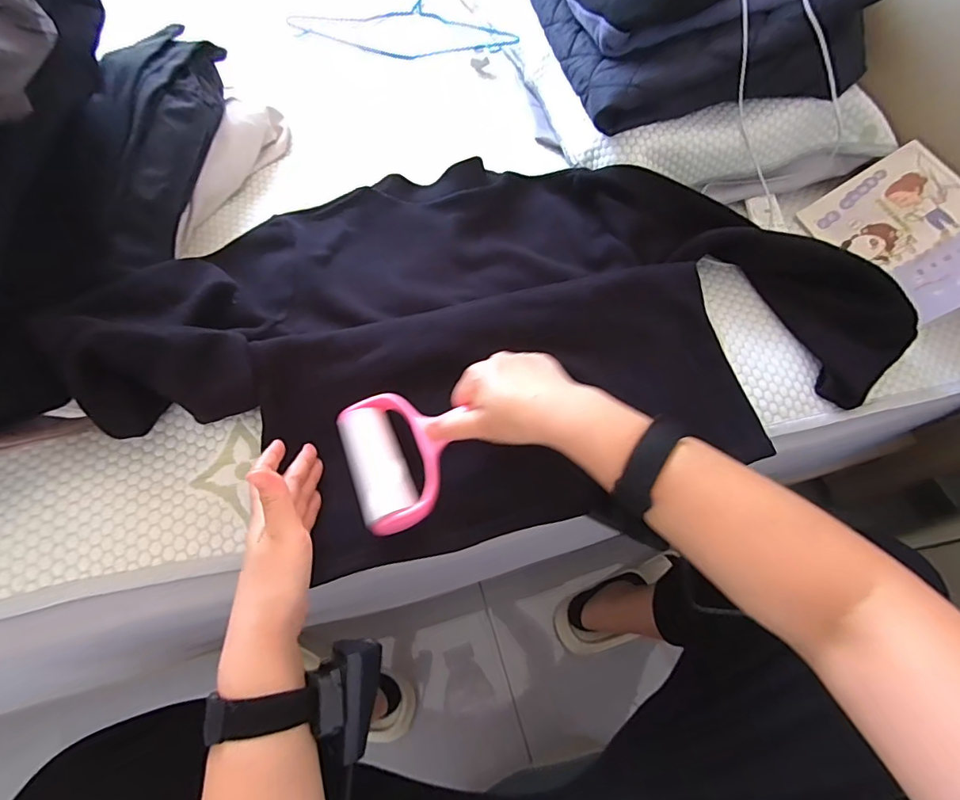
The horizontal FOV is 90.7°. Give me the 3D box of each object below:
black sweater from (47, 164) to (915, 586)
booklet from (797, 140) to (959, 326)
[{"bbox_3d":[0.029,-0.103,0.496,0.743,0.095,0.423,-13,64,-11],"label":"black sweater"},{"bbox_3d":[0.505,-0.197,0.559,0.137,0.021,0.202,-31,63,23],"label":"booklet"}]

